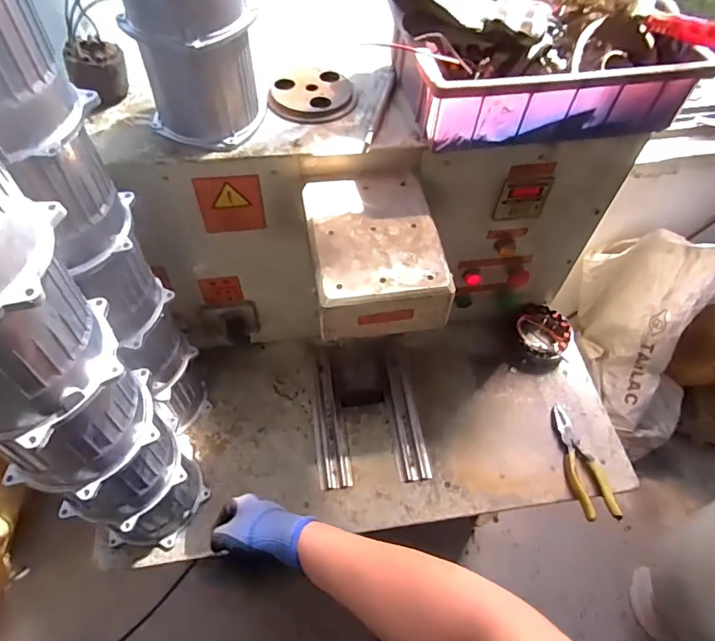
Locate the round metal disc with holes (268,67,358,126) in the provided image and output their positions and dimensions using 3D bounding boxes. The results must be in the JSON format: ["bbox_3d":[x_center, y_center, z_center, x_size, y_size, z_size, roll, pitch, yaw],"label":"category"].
[{"bbox_3d":[-0.057,-0.307,0.678,0.108,0.021,0.104,0,56,0],"label":"round metal disc with holes"}]

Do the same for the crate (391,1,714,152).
[{"bbox_3d":[0.237,-0.324,0.656,0.355,0.106,0.199,-10,56,-7],"label":"crate"}]

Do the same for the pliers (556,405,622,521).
[{"bbox_3d":[0.376,0.229,0.826,0.061,0.025,0.196,-1,56,-1],"label":"pliers"}]

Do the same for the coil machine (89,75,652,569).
[{"bbox_3d":[0.032,-0.003,0.729,0.772,0.456,0.490,-9,56,-6],"label":"coil machine"}]

